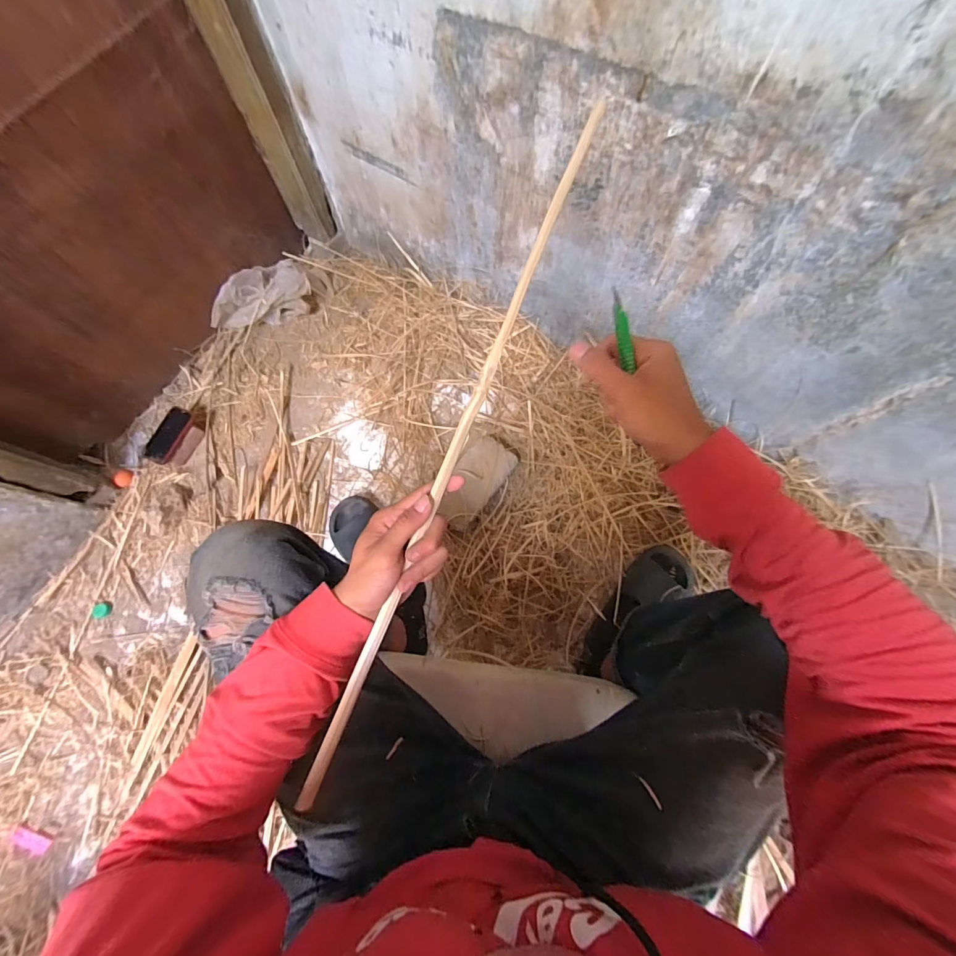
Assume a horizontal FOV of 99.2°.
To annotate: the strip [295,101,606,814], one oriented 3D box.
[{"bbox_3d":[-0.020,-0.032,0.383,0.015,0.011,0.701,22,87,8],"label":"strip"}]

